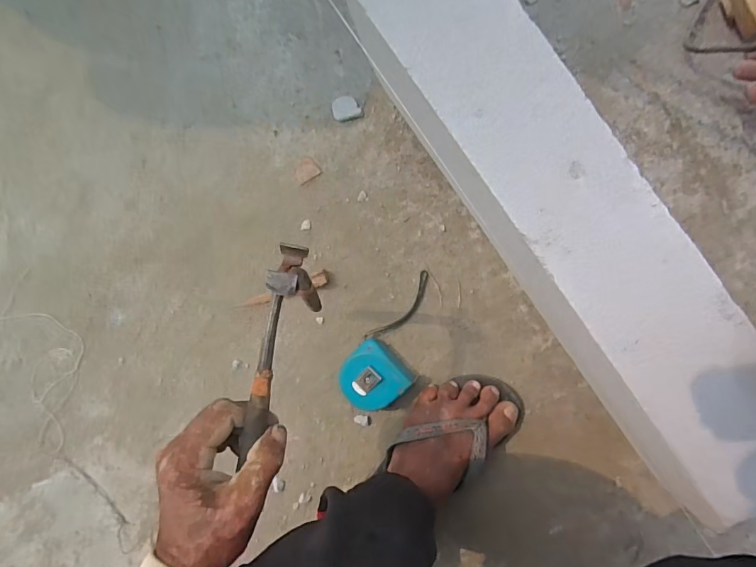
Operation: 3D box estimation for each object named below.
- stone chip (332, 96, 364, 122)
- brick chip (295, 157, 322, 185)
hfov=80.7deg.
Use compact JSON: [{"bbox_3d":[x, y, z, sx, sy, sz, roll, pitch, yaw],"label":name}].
[{"bbox_3d":[-0.039,-0.223,0.565,0.037,0.004,0.031,-9,90,10],"label":"stone chip"},{"bbox_3d":[-0.094,-0.148,0.577,0.033,0.004,0.029,-28,87,9],"label":"brick chip"}]

